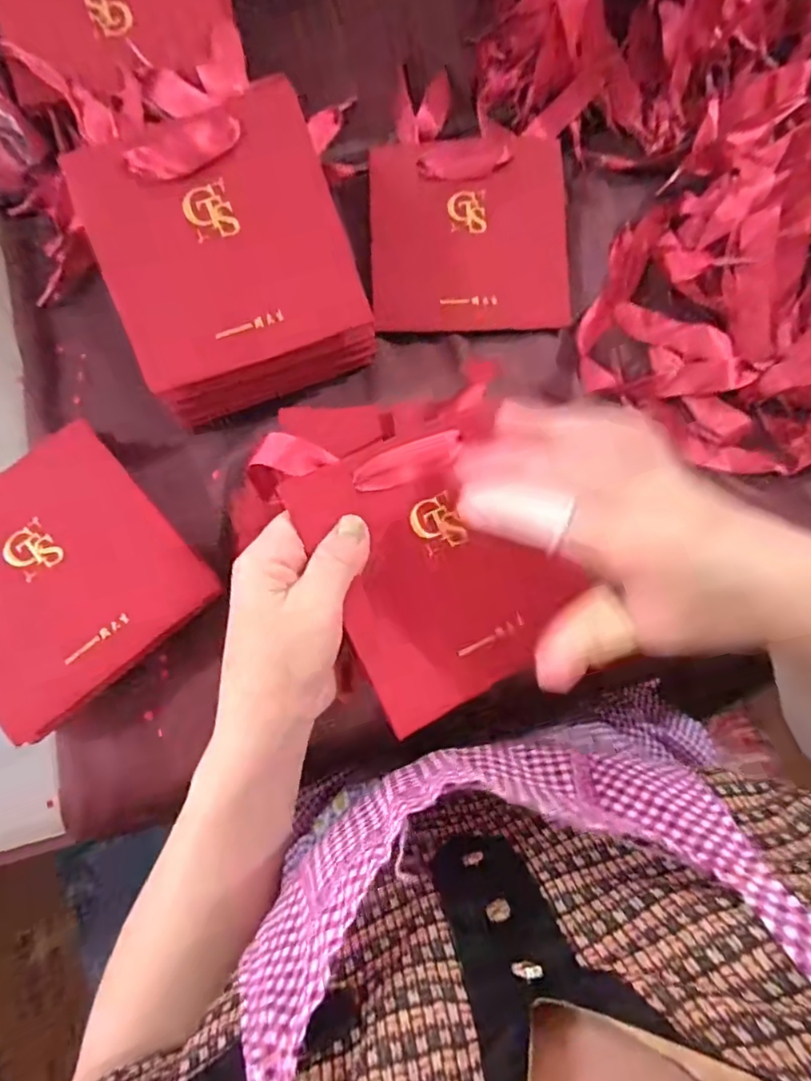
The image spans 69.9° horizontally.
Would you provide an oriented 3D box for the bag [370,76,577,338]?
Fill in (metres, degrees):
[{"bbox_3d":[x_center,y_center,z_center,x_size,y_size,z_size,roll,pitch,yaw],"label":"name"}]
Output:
[{"bbox_3d":[0.045,-0.245,0.421,0.140,0.022,0.182,-2,79,-1],"label":"bag"}]

